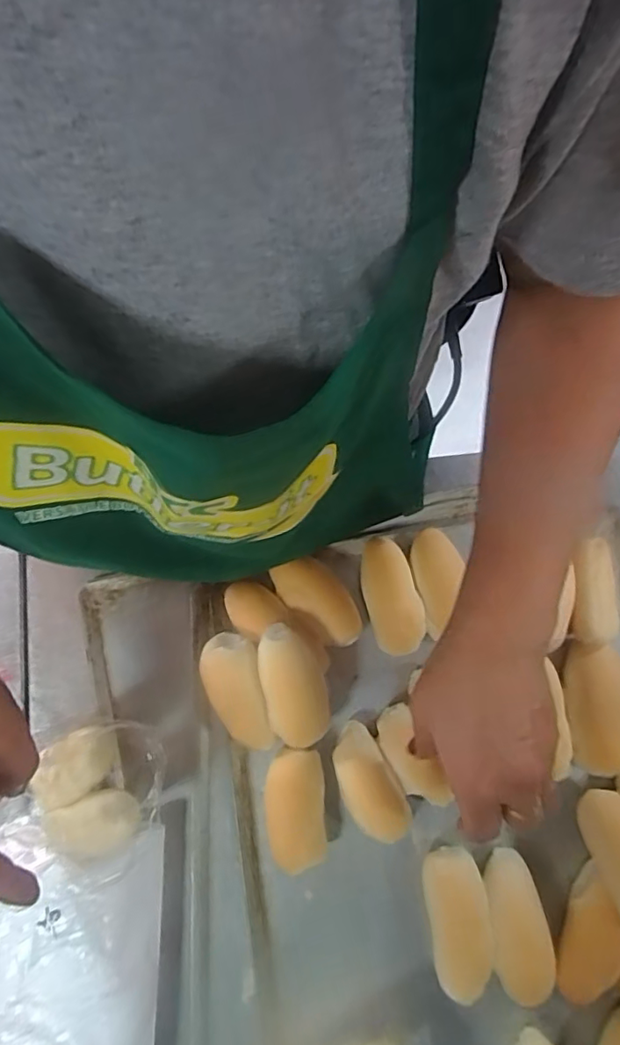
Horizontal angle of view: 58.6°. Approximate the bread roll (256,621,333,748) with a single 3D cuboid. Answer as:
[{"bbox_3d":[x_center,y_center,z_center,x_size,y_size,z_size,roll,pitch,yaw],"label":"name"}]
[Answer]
[{"bbox_3d":[-0.012,0.113,0.383,0.042,0.026,0.082,-14,80,-3],"label":"bread roll"}]

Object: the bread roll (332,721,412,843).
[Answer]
[{"bbox_3d":[0.041,0.187,0.394,0.037,0.032,0.077,-28,81,-5],"label":"bread roll"}]

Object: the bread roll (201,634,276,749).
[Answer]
[{"bbox_3d":[-0.052,0.123,0.403,0.039,0.045,0.083,-15,80,-3],"label":"bread roll"}]

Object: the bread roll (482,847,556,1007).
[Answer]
[{"bbox_3d":[0.139,0.272,0.374,0.039,0.026,0.086,-4,80,-1],"label":"bread roll"}]

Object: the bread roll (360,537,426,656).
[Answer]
[{"bbox_3d":[0.061,0.055,0.419,0.038,0.027,0.085,-16,80,-3],"label":"bread roll"}]

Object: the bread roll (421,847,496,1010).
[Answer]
[{"bbox_3d":[0.102,0.271,0.378,0.039,0.032,0.085,-6,80,-1],"label":"bread roll"}]

